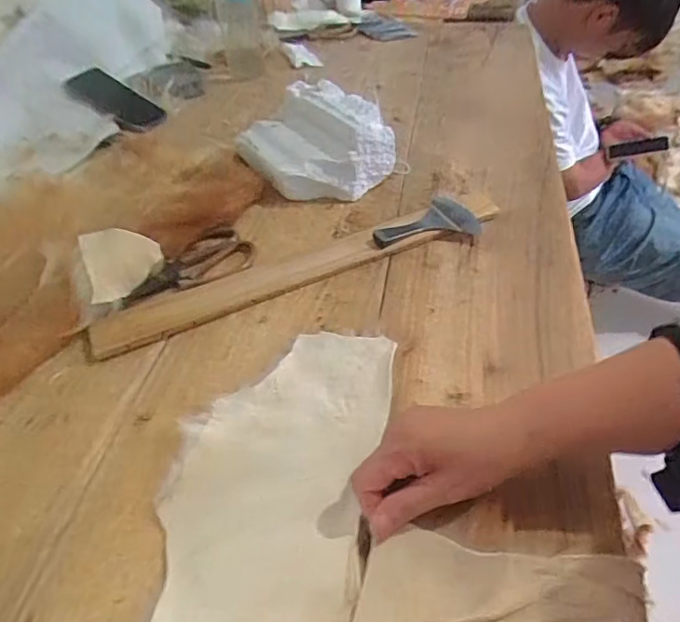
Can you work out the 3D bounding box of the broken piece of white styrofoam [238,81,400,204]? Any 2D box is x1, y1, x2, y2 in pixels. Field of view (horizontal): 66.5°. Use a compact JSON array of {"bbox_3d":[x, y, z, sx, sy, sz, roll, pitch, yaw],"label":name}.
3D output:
[{"bbox_3d":[-0.038,-0.234,0.714,0.155,0.093,0.185,-32,53,-26],"label":"broken piece of white styrofoam"}]

